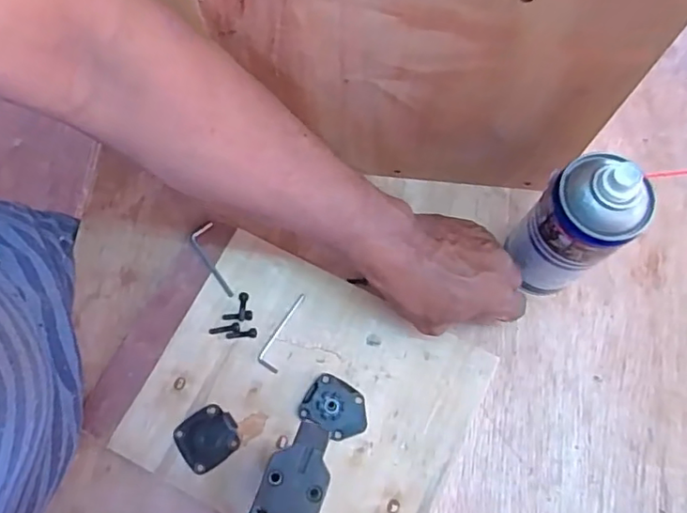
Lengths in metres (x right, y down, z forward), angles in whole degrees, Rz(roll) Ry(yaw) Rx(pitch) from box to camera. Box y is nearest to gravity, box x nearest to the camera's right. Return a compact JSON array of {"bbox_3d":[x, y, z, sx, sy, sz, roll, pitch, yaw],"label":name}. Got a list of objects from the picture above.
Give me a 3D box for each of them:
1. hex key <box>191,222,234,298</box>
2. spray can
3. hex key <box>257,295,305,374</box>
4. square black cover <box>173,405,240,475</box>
[{"bbox_3d":[-0.115,0.004,0.501,0.020,0.007,0.069,-18,74,-6],"label":"hex key"},{"bbox_3d":[0.166,-0.015,0.429,0.067,0.165,0.051,31,65,9],"label":"spray can"},{"bbox_3d":[-0.049,0.062,0.482,0.019,0.004,0.067,24,74,6],"label":"hex key"},{"bbox_3d":[-0.107,0.142,0.457,0.046,0.007,0.042,-32,76,-10],"label":"square black cover"}]

